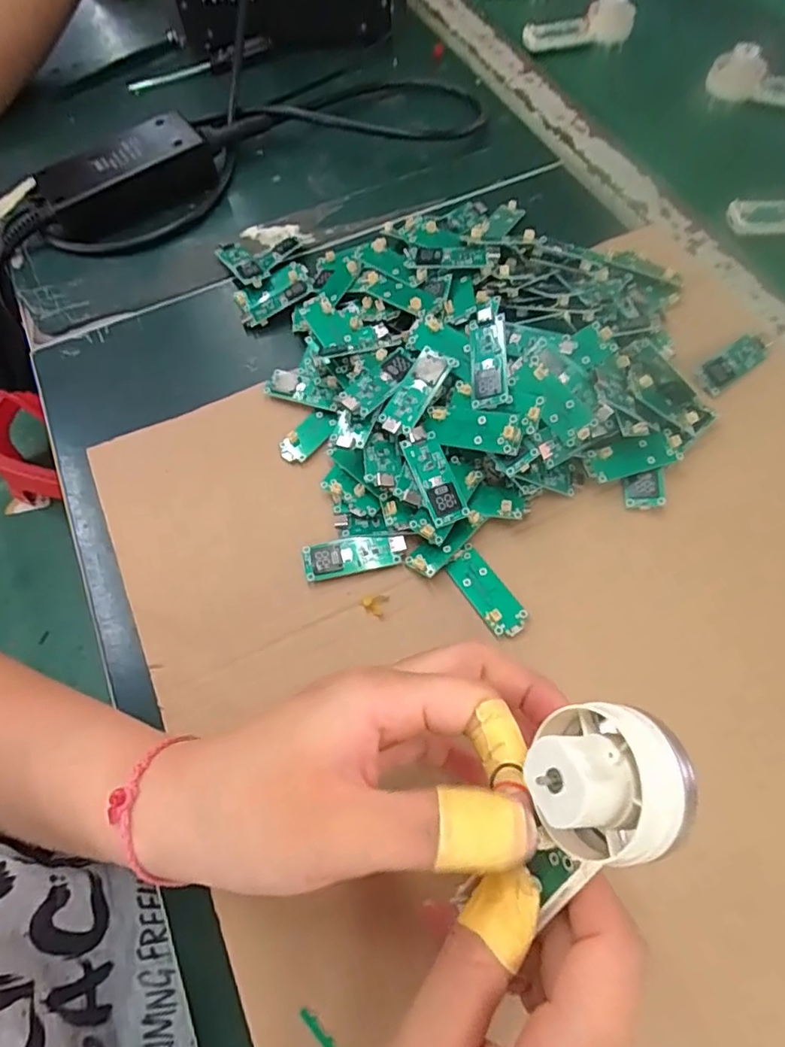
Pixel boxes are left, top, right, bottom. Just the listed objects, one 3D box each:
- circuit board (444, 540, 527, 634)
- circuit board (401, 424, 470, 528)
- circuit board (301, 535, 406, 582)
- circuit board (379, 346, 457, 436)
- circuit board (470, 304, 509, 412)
[{"bbox_3d":[0.046,0.033,0.282,0.019,0.005,0.047,-31,66,-12],"label":"circuit board"},{"bbox_3d":[0.021,-0.024,0.292,0.020,0.009,0.051,-21,77,-7],"label":"circuit board"},{"bbox_3d":[-0.019,0.017,0.291,0.050,0.006,0.017,-9,64,-1],"label":"circuit board"},{"bbox_3d":[0.012,-0.069,0.294,0.018,0.006,0.049,29,69,16],"label":"circuit board"},{"bbox_3d":[0.049,-0.086,0.294,0.019,0.007,0.059,-10,70,27],"label":"circuit board"}]

